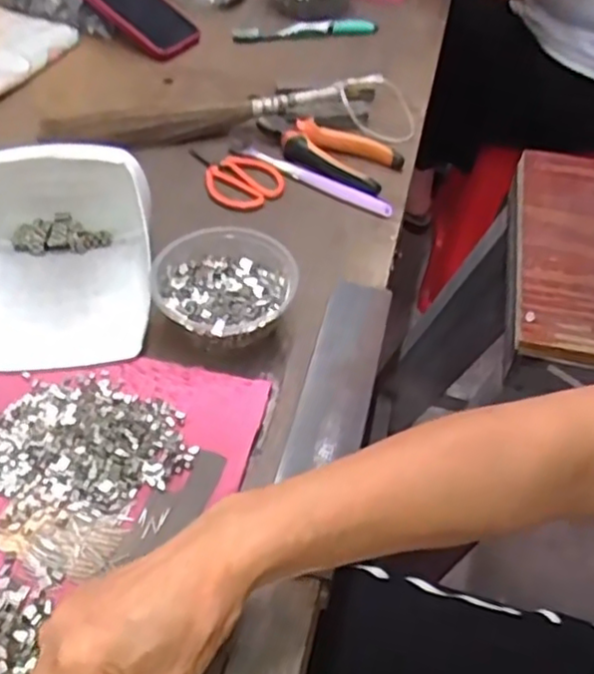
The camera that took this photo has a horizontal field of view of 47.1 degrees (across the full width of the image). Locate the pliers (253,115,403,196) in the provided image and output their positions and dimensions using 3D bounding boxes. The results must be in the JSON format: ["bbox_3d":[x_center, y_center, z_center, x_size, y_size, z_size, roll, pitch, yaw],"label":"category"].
[{"bbox_3d":[0.029,-0.189,0.679,0.145,0.017,0.075,25,52,18],"label":"pliers"}]

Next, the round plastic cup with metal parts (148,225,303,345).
[{"bbox_3d":[-0.056,-0.032,0.517,0.103,0.047,0.094,1,49,-1],"label":"round plastic cup with metal parts"}]

